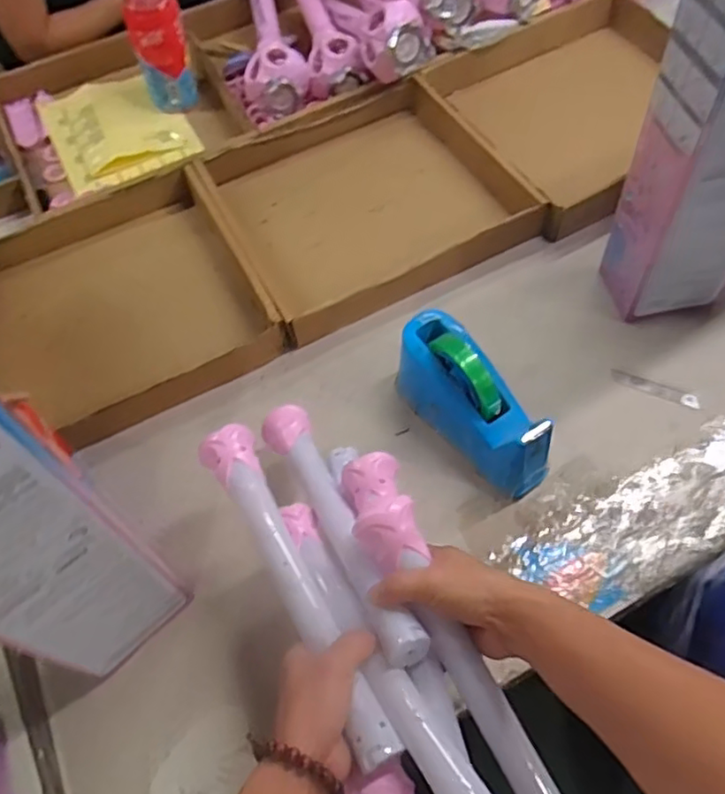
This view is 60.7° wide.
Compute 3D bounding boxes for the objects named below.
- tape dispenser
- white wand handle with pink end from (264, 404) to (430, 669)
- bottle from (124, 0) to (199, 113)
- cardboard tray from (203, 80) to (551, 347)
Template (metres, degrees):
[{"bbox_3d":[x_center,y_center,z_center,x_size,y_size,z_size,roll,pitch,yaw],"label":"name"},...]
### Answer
[{"bbox_3d":[0.120,0.003,0.657,0.080,0.114,0.201,-35,63,-15],"label":"tape dispenser"},{"bbox_3d":[-0.029,0.102,0.555,0.044,0.039,0.308,-24,38,-10],"label":"white wand handle with pink end"},{"bbox_3d":[-0.307,-0.553,0.953,0.071,0.199,0.089,2,60,6],"label":"bottle"},{"bbox_3d":[0.002,-0.282,0.870,0.377,0.052,0.351,-29,61,-12],"label":"cardboard tray"}]

